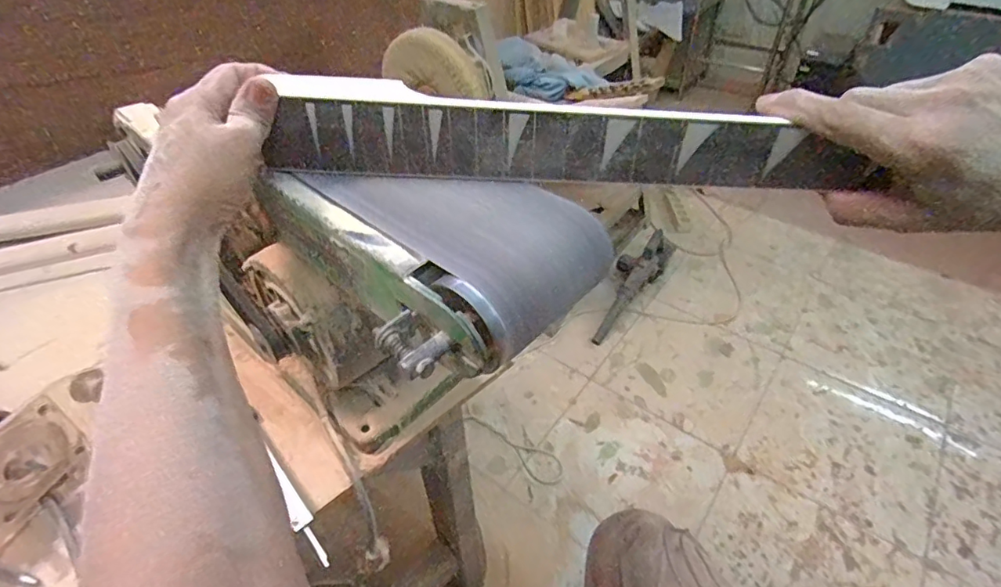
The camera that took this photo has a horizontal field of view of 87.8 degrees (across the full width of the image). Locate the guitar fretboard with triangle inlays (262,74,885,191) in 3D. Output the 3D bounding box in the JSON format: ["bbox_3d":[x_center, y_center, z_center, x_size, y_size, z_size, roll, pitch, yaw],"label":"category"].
[{"bbox_3d":[0.030,-0.097,0.332,0.367,0.063,0.008,5,45,5],"label":"guitar fretboard with triangle inlays"}]

